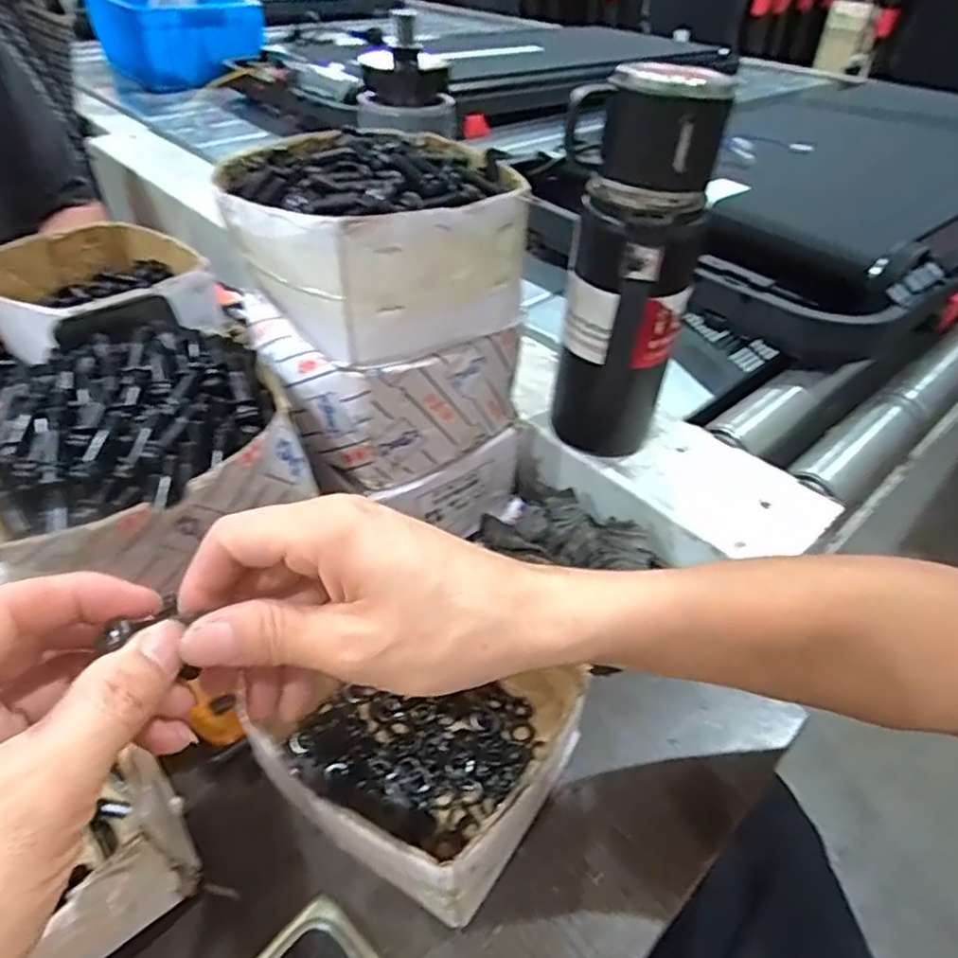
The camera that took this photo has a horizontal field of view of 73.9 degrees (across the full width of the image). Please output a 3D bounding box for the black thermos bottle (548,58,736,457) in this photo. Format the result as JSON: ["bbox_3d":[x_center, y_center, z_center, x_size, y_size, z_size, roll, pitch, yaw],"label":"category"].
[{"bbox_3d":[0.093,-0.120,0.408,0.070,0.240,0.069,-33,53,-32],"label":"black thermos bottle"}]

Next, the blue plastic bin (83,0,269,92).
[{"bbox_3d":[-0.632,-0.924,1.309,0.273,0.130,0.396,-24,49,-26],"label":"blue plastic bin"}]

